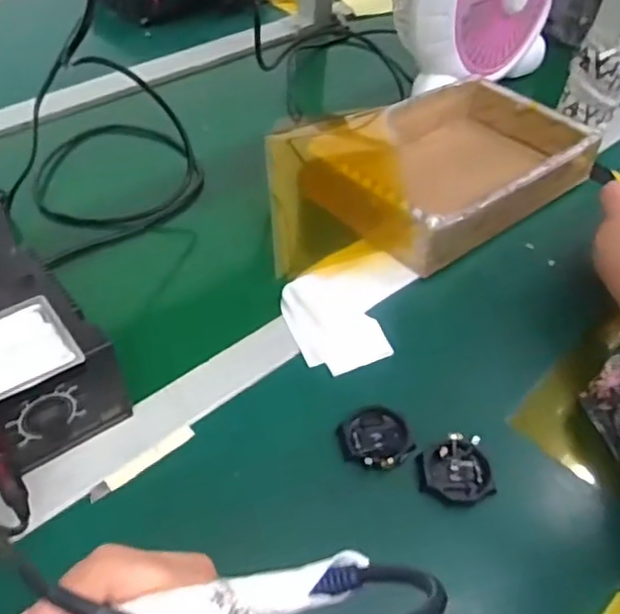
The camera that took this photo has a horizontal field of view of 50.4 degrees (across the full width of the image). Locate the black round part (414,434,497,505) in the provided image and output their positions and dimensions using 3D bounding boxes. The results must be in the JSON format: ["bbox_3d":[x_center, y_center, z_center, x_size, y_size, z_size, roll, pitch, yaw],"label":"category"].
[{"bbox_3d":[0.107,0.120,0.485,0.053,0.009,0.049,3,47,-3],"label":"black round part"}]

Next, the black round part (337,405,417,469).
[{"bbox_3d":[0.050,0.098,0.498,0.054,0.009,0.049,-3,47,-8],"label":"black round part"}]

